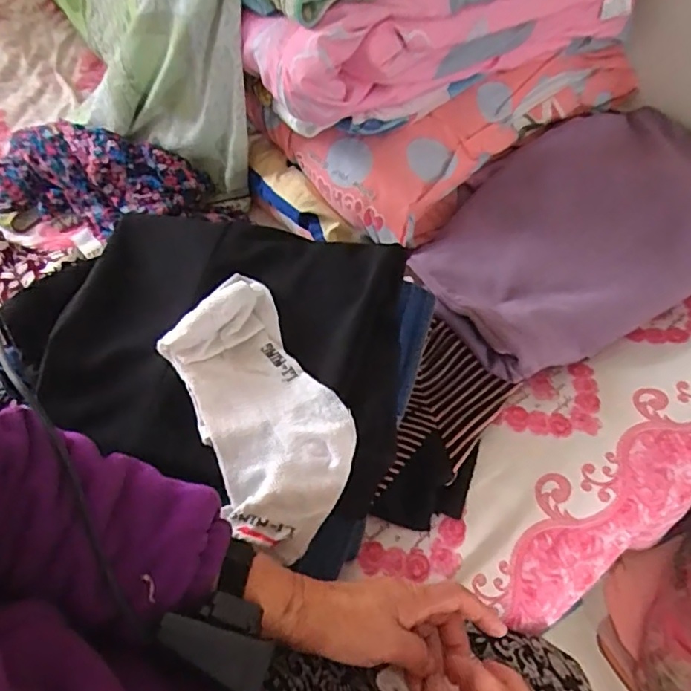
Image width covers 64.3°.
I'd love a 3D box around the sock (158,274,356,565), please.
[{"bbox_3d":[-0.070,0.051,0.468,0.114,0.035,0.233,-21,71,-12],"label":"sock"}]

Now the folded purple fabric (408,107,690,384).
[{"bbox_3d":[0.301,-0.157,0.661,0.468,0.075,0.273,-24,59,-14],"label":"folded purple fabric"}]

